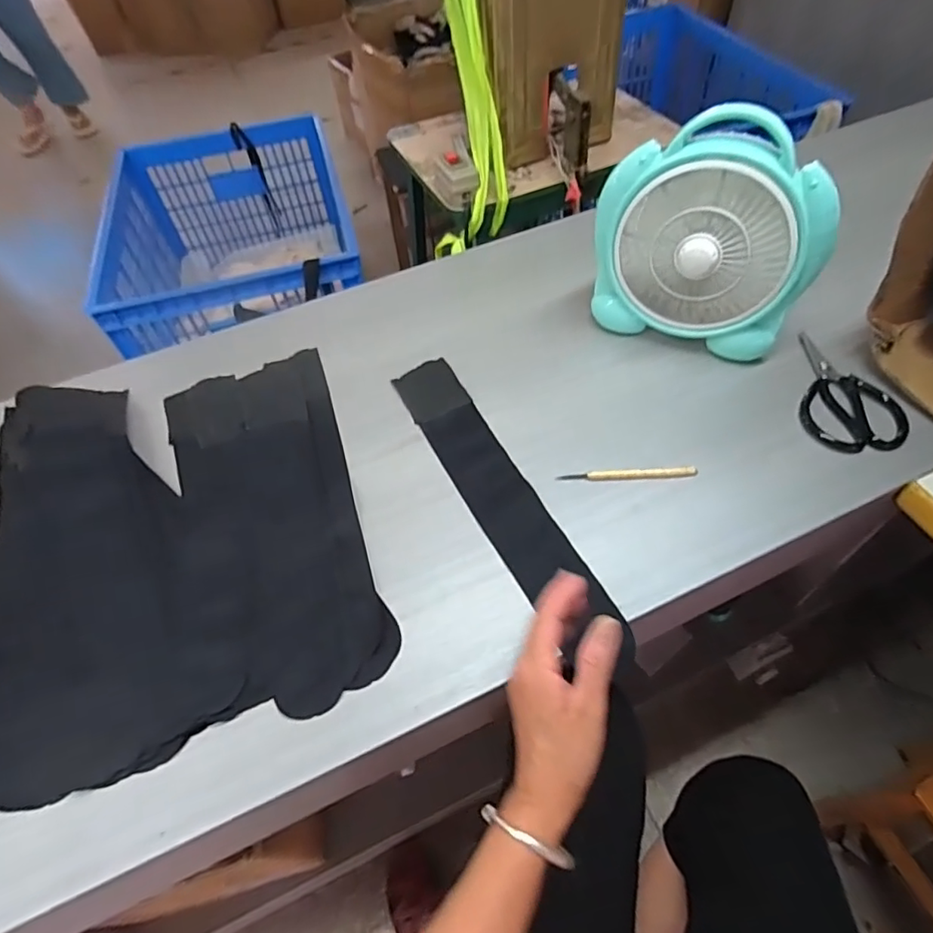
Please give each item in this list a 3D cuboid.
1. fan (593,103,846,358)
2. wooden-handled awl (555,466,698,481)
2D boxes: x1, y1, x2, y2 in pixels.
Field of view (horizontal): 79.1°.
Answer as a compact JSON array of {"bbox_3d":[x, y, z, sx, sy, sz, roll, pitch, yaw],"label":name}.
[{"bbox_3d":[0.262,-0.245,0.634,0.236,0.229,0.095,31,62,24],"label":"fan"},{"bbox_3d":[0.173,0.007,0.606,0.144,0.007,0.013,-2,54,3],"label":"wooden-handled awl"}]

